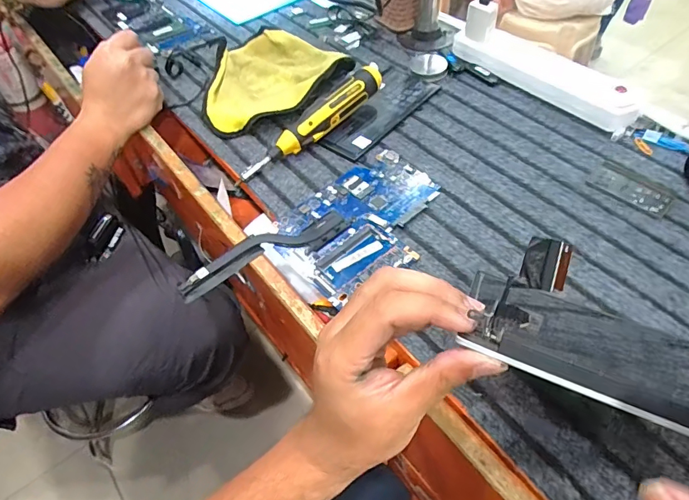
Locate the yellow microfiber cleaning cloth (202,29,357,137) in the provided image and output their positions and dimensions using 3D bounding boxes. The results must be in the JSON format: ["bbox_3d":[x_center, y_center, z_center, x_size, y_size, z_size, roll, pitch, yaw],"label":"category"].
[{"bbox_3d":[-0.111,-0.261,0.627,0.206,0.040,0.225,-16,54,-7],"label":"yellow microfiber cleaning cloth"}]

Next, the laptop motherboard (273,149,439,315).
[{"bbox_3d":[0.024,-0.032,0.465,0.180,0.006,0.132,-36,58,-20],"label":"laptop motherboard"}]

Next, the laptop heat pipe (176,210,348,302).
[{"bbox_3d":[-0.080,0.001,0.442,0.175,0.008,0.045,-25,55,-13],"label":"laptop heat pipe"}]

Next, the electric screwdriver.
[{"bbox_3d":[-0.037,-0.153,0.530,0.221,0.050,0.027,-37,59,-21],"label":"electric screwdriver"}]

